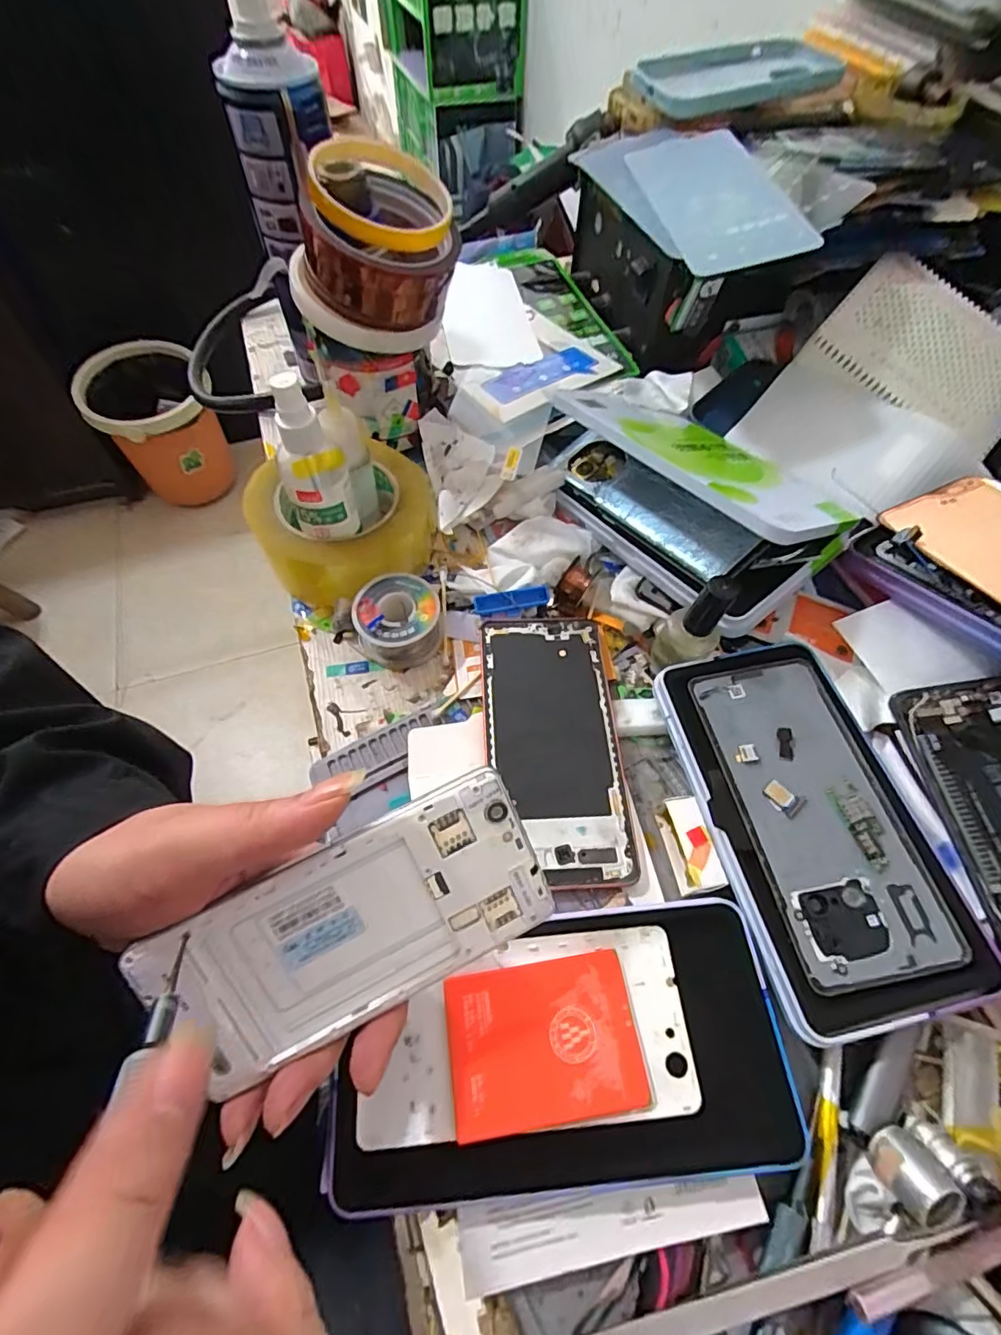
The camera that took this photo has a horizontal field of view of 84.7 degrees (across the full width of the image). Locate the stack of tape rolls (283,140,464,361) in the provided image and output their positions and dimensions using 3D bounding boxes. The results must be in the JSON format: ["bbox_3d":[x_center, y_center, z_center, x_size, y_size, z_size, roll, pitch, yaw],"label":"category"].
[{"bbox_3d":[-0.077,-0.251,0.332,0.098,0.078,0.084,-16,62,-11],"label":"stack of tape rolls"}]

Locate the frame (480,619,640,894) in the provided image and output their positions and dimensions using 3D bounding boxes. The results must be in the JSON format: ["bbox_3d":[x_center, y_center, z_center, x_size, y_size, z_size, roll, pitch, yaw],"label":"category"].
[{"bbox_3d":[0.030,0.041,0.316,0.073,0.010,0.160,-2,60,-3],"label":"frame"}]

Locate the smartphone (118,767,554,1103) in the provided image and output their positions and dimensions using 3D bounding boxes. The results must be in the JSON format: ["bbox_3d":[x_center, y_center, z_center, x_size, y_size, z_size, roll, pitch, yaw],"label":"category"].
[{"bbox_3d":[-0.051,0.098,0.203,0.137,0.004,0.071,-26,104,-8],"label":"smartphone"}]

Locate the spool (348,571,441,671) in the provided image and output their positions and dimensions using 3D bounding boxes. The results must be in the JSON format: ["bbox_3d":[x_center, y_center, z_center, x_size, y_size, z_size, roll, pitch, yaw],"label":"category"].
[{"bbox_3d":[-0.066,-0.030,0.351,0.056,0.034,0.048,-16,62,-11],"label":"spool"}]

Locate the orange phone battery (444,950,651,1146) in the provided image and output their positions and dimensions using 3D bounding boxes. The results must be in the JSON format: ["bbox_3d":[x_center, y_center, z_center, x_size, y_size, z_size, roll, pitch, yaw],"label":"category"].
[{"bbox_3d":[0.018,0.161,0.238,0.079,0.010,0.058,-7,61,-5],"label":"orange phone battery"}]

